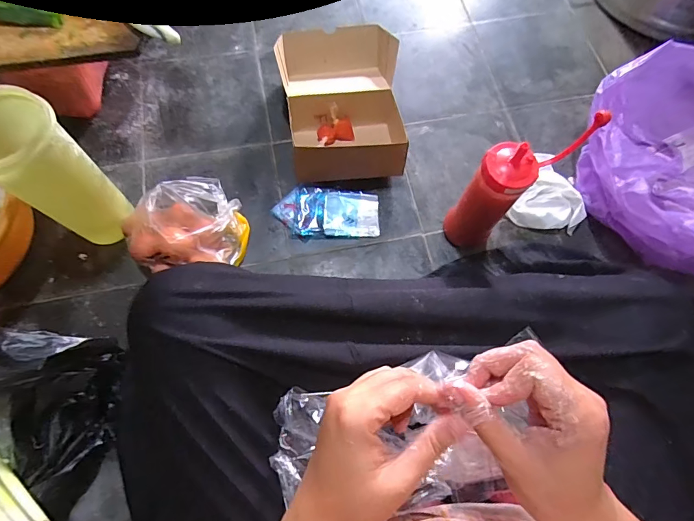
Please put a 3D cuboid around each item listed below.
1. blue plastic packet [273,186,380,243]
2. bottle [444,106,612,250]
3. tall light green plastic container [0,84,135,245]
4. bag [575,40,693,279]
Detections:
[{"bbox_3d":[-0.029,-0.071,0.589,0.153,0.016,0.074,2,69,0],"label":"blue plastic packet"},{"bbox_3d":[0.196,-0.091,0.500,0.099,0.209,0.064,-35,73,-13],"label":"bottle"},{"bbox_3d":[-0.343,-0.093,0.478,0.086,0.217,0.092,35,72,12],"label":"tall light green plastic container"},{"bbox_3d":[0.478,-0.131,0.546,0.229,0.167,0.301,-2,69,-2],"label":"bag"}]

